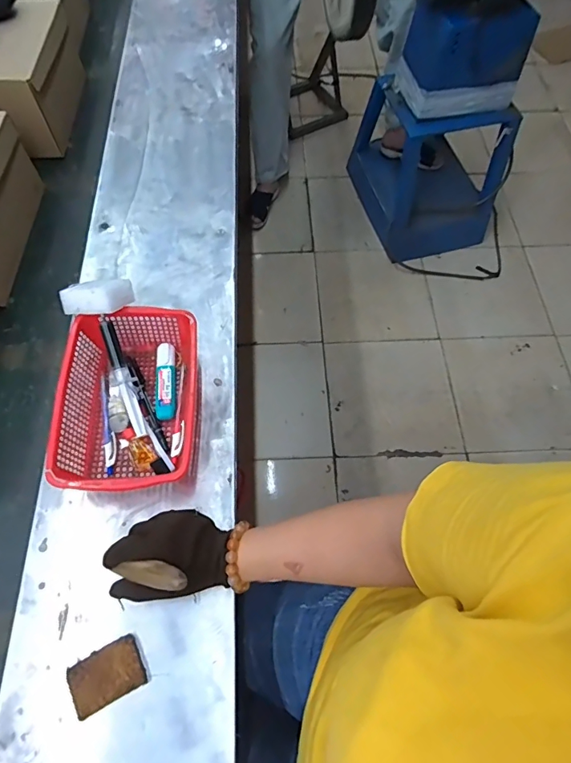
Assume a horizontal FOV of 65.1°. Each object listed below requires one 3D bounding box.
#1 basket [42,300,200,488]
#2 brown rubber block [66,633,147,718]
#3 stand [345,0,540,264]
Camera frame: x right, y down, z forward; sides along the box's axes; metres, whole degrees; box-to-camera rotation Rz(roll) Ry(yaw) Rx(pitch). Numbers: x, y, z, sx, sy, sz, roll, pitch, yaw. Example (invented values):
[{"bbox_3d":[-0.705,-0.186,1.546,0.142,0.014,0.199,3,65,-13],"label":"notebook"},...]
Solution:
[{"bbox_3d":[-0.187,0.019,0.548,0.157,0.074,0.238,0,63,-2],"label":"basket"},{"bbox_3d":[-0.177,0.291,0.444,0.064,0.019,0.047,-25,65,-13],"label":"brown rubber block"},{"bbox_3d":[0.524,-0.835,1.485,0.404,0.709,0.444,-14,63,-8],"label":"stand"}]

